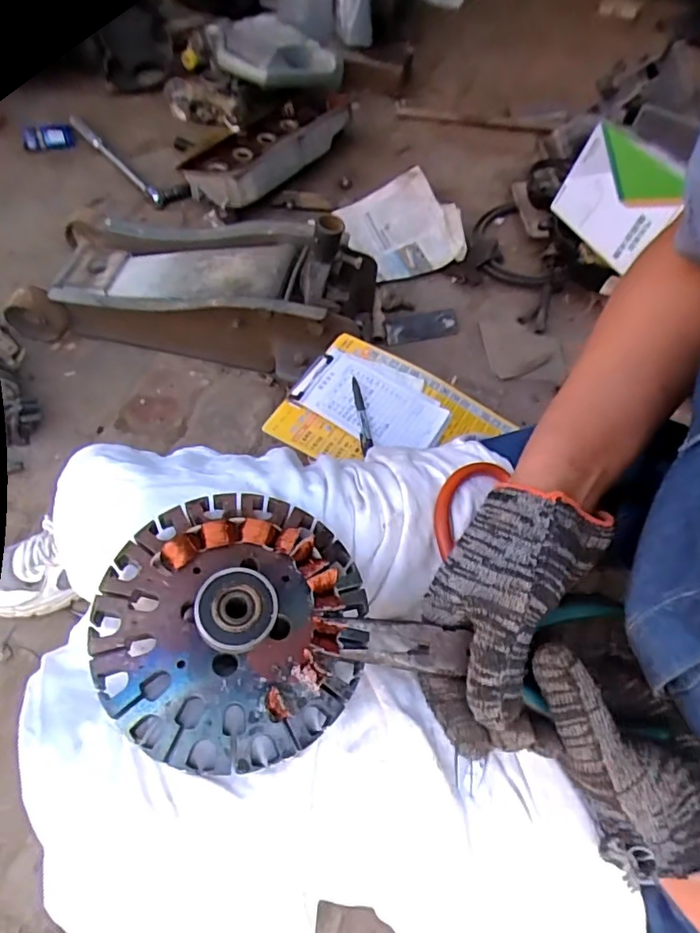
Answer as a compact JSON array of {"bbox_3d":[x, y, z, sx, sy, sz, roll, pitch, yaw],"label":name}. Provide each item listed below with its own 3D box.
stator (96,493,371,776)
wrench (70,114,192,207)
[{"bbox_3d":[-0.061,0.074,0.281,0.130,0.044,0.136,8,56,3],"label":"stator"},{"bbox_3d":[-0.473,-0.661,1.165,0.086,0.034,0.369,-35,68,-21],"label":"wrench"}]

